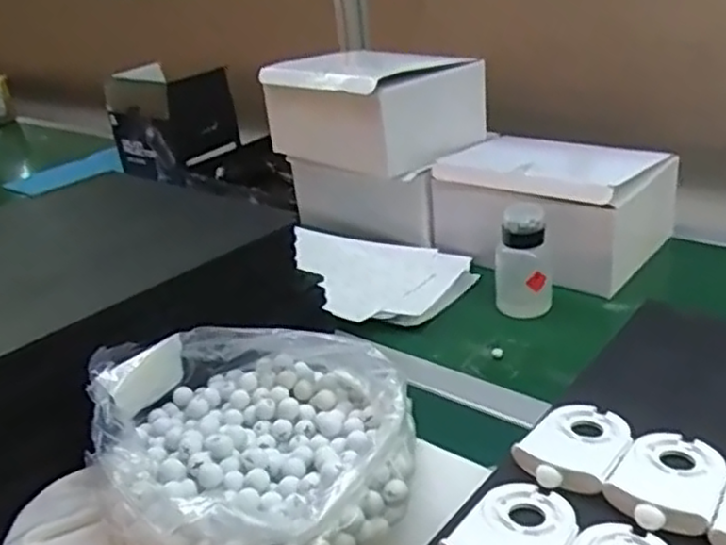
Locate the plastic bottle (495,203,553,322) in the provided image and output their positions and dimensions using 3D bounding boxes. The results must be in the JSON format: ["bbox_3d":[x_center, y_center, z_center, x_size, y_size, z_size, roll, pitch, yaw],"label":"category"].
[{"bbox_3d":[0.178,-0.009,0.794,0.051,0.131,0.052,9,29,29],"label":"plastic bottle"}]

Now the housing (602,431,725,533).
[{"bbox_3d":[0.185,0.123,0.432,0.057,0.012,0.087,12,31,34],"label":"housing"}]

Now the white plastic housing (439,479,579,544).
[{"bbox_3d":[0.086,0.146,0.404,0.058,0.012,0.088,12,30,33],"label":"white plastic housing"}]

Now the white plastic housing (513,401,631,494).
[{"bbox_3d":[0.140,0.111,0.467,0.058,0.012,0.086,15,32,38],"label":"white plastic housing"}]

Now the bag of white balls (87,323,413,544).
[{"bbox_3d":[-0.078,0.131,0.528,0.214,0.112,0.214,-10,25,-7],"label":"bag of white balls"}]

